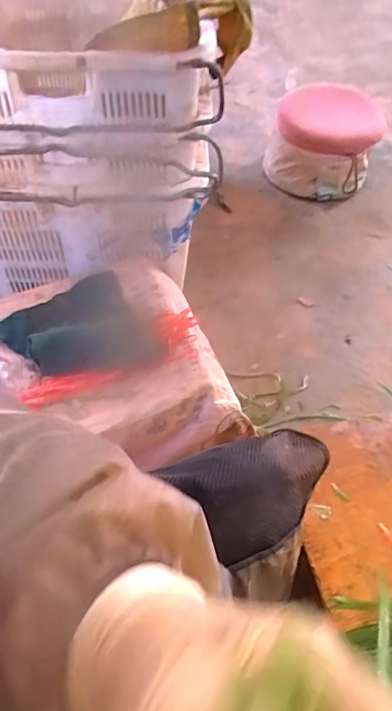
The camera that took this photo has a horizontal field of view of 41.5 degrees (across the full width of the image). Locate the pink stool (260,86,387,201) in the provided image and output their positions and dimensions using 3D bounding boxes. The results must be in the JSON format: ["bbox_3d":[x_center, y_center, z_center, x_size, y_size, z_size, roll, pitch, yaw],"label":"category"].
[{"bbox_3d":[0.403,-0.675,1.641,0.333,0.216,0.391,15,55,6],"label":"pink stool"}]

